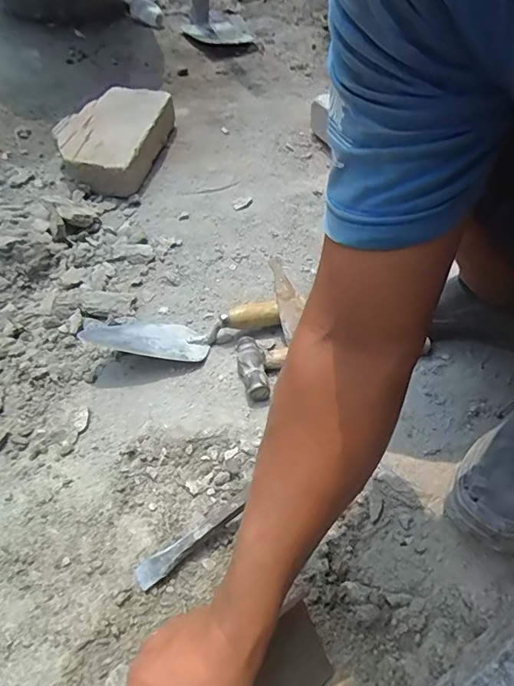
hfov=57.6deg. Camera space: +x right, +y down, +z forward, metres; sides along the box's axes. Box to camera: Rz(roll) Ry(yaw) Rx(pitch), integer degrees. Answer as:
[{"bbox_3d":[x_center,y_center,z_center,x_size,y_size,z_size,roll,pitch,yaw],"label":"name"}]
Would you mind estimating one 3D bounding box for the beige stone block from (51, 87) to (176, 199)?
[{"bbox_3d":[-0.305,-0.440,0.985,0.199,0.063,0.317,13,53,3],"label":"beige stone block"}]

